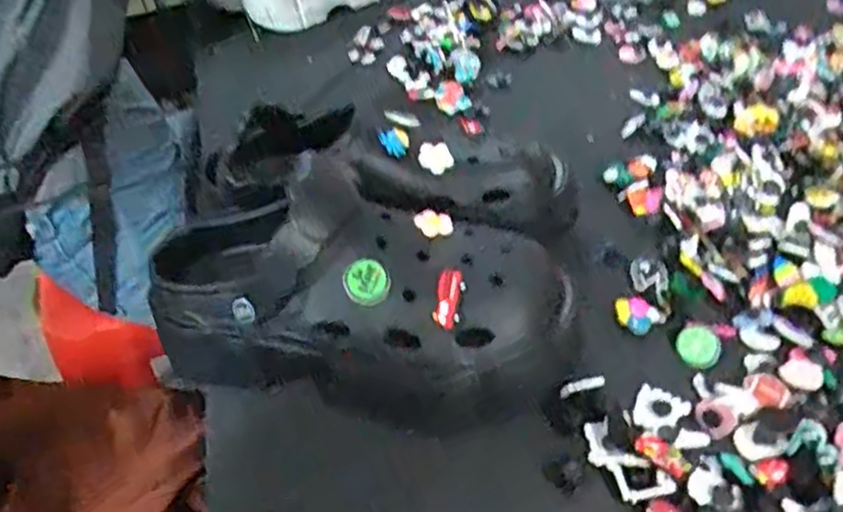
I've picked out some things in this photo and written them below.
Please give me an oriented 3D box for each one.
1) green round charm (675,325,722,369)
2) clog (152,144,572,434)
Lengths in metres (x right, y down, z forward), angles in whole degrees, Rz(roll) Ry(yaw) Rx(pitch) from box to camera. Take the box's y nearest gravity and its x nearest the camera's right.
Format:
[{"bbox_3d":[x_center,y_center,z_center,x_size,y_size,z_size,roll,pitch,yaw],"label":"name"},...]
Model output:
[{"bbox_3d":[0.176,0.057,0.453,0.026,0.006,0.030,3,43,12],"label":"green round charm"},{"bbox_3d":[-0.043,0.020,0.434,0.257,0.124,0.111,5,44,14],"label":"clog"}]

